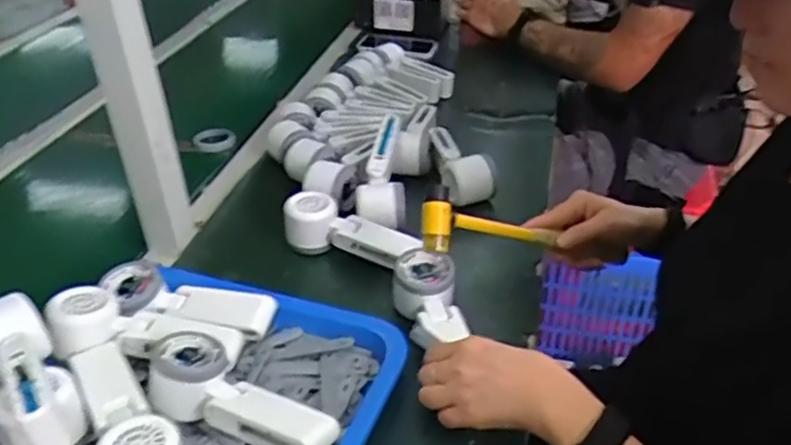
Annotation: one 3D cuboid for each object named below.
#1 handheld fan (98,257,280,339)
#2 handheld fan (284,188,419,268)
[{"bbox_3d":[-0.203,0.080,0.650,0.179,0.039,0.065,10,36,17],"label":"handheld fan"},{"bbox_3d":[-0.049,0.016,0.758,0.155,0.062,0.052,14,38,22],"label":"handheld fan"}]

